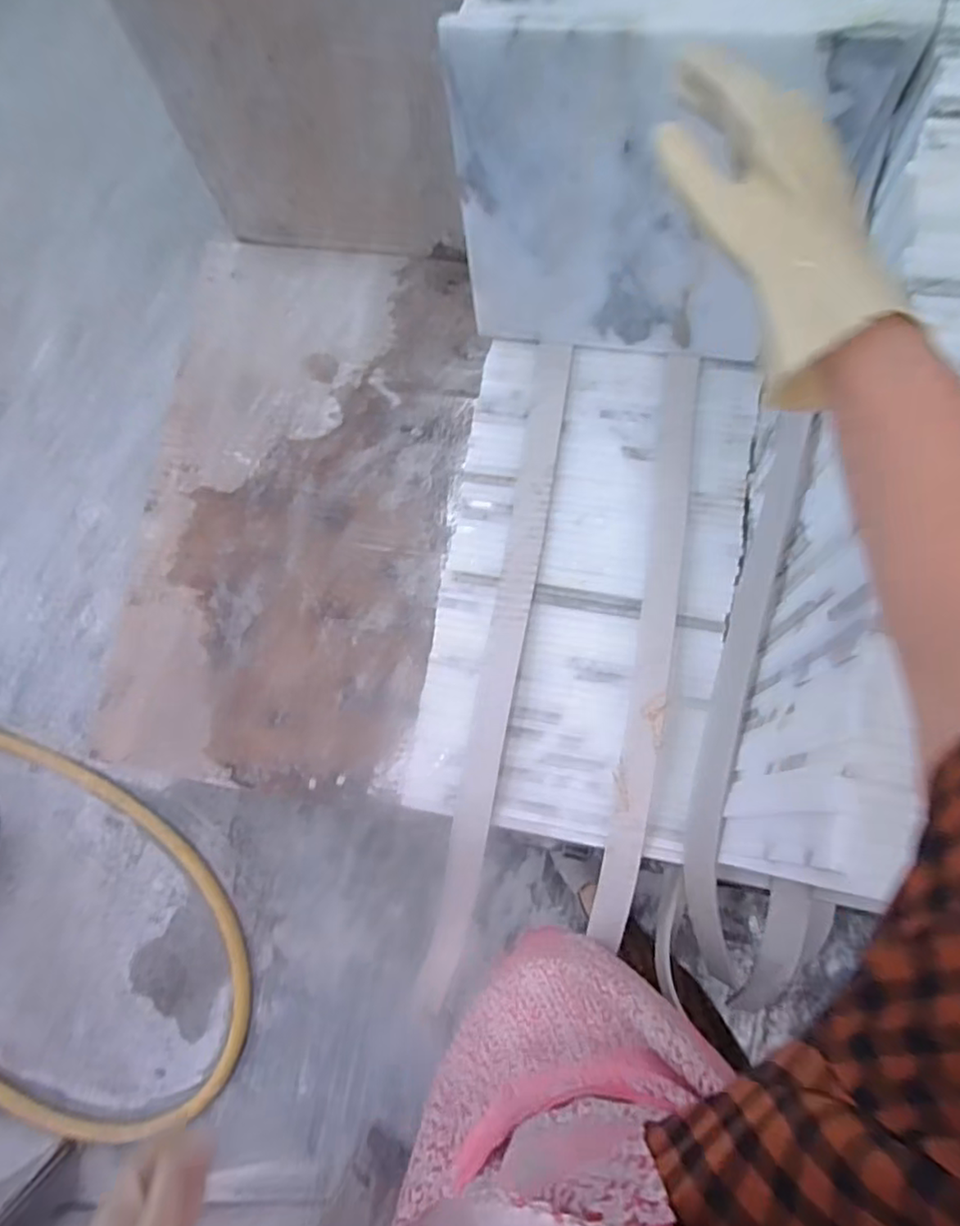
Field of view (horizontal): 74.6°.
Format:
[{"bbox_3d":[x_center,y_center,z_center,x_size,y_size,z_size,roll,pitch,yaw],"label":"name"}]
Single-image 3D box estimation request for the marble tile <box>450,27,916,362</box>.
[{"bbox_3d":[0.135,-0.336,0.556,0.300,0.302,0.015,10,75,8],"label":"marble tile"}]

